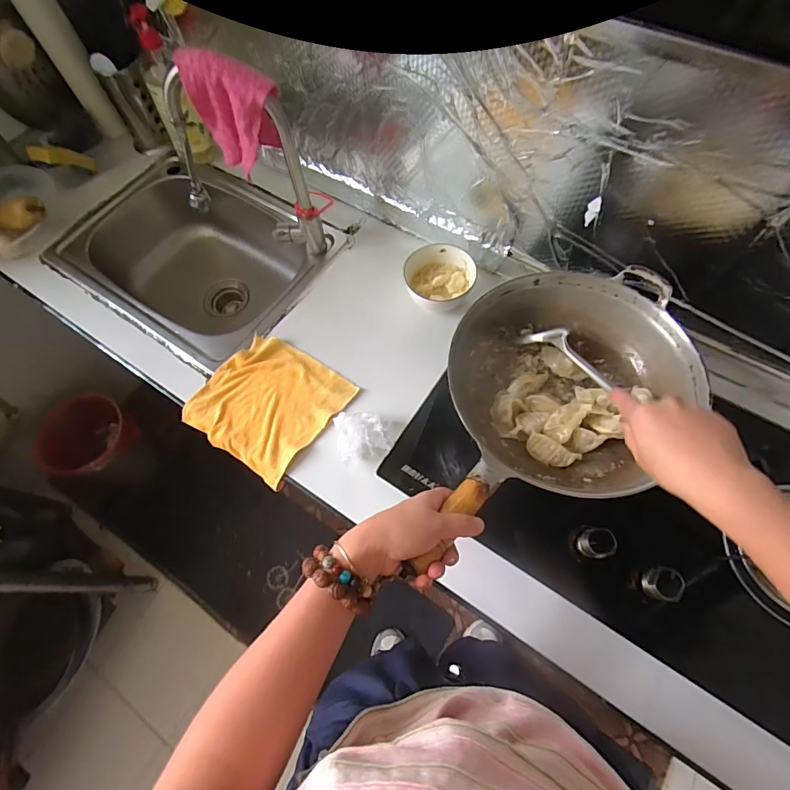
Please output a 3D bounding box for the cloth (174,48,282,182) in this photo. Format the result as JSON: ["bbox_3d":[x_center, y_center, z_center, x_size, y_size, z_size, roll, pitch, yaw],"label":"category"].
[{"bbox_3d":[-0.231,-0.413,0.633,0.126,0.145,0.046,11,67,8],"label":"cloth"}]

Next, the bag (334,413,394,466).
[{"bbox_3d":[-0.052,0.062,0.681,0.091,0.040,0.085,-24,67,-8],"label":"bag"}]

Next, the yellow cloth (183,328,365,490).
[{"bbox_3d":[-0.215,0.011,0.732,0.217,0.024,0.212,34,71,16],"label":"yellow cloth"}]

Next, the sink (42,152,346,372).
[{"bbox_3d":[-0.406,-0.269,0.969,0.507,0.231,0.386,30,70,15],"label":"sink"}]

